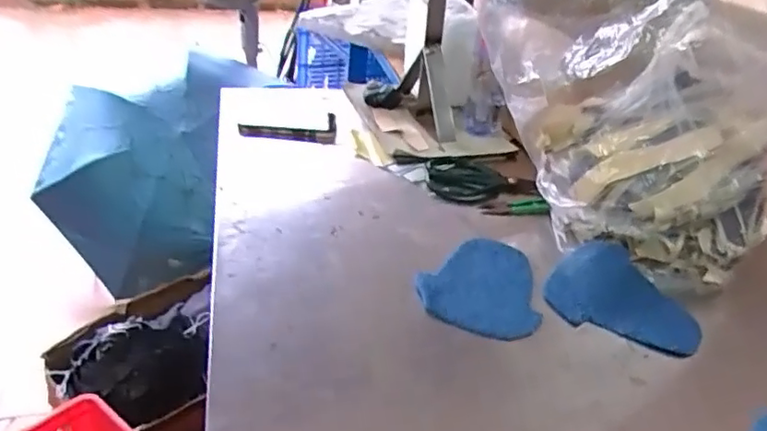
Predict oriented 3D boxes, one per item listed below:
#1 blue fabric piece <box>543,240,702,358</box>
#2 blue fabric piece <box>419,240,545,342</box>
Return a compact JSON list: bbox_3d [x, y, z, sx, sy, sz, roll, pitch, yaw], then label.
[{"bbox_3d":[0.251,0.081,0.627,0.148,0.027,0.120,22,35,24],"label":"blue fabric piece"},{"bbox_3d":[0.097,0.070,0.644,0.118,0.011,0.154,1,34,-1],"label":"blue fabric piece"}]

